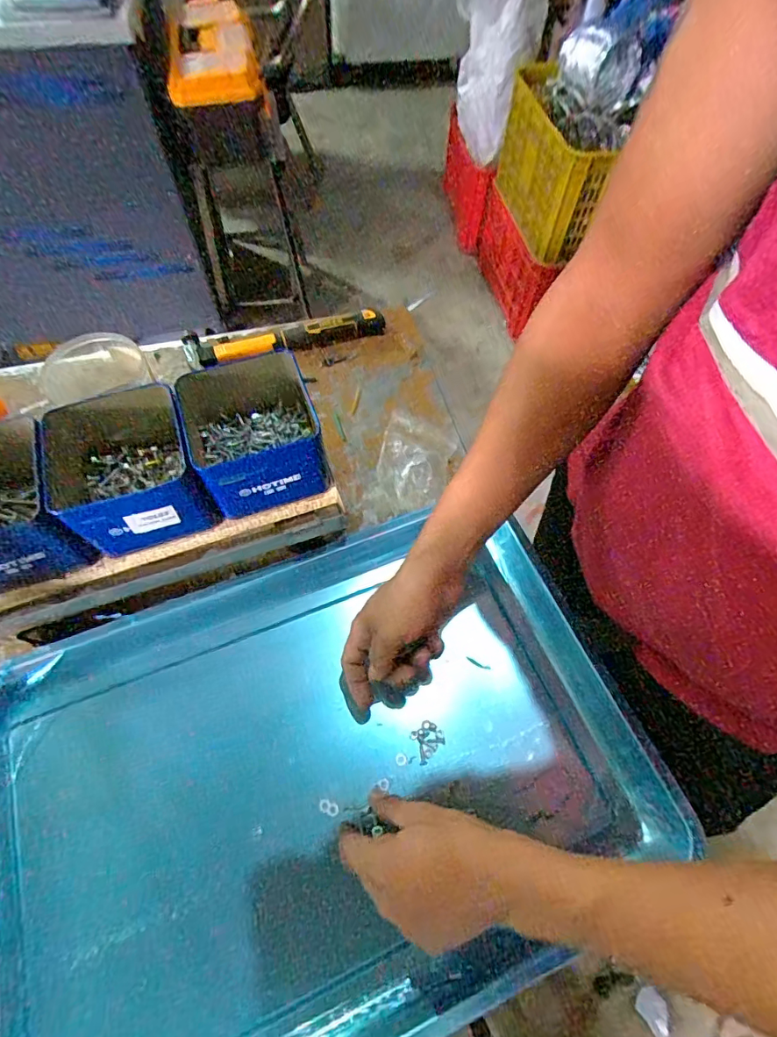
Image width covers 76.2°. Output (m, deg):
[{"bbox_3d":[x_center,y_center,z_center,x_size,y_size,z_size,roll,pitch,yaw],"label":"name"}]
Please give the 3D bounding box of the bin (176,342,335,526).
[{"bbox_3d":[-0.132,-0.082,0.495,0.129,0.102,0.112,-22,65,-13],"label":"bin"}]

